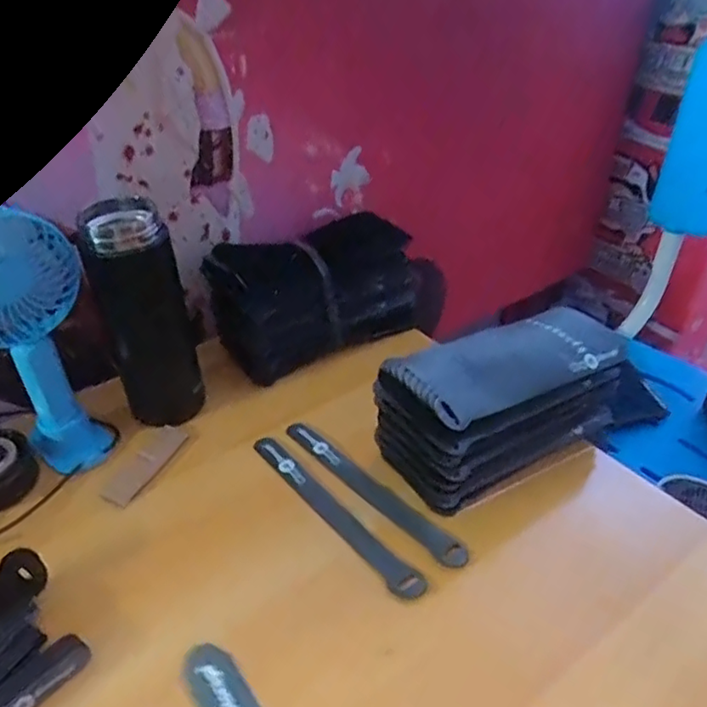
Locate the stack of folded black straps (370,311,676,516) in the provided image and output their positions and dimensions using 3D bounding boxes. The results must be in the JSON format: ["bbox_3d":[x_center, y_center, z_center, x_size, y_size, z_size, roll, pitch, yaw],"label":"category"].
[{"bbox_3d":[0.126,0.033,0.499,0.215,0.103,0.090,-23,43,-26],"label":"stack of folded black straps"}]

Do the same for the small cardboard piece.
[{"bbox_3d":[-0.177,0.091,0.525,0.032,0.004,0.089,13,40,17],"label":"small cardboard piece"}]

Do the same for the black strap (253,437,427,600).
[{"bbox_3d":[-0.019,0.118,0.480,0.021,0.008,0.196,-27,44,-30],"label":"black strap"}]

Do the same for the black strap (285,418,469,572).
[{"bbox_3d":[0.010,0.106,0.496,0.021,0.005,0.196,-35,45,-28],"label":"black strap"}]

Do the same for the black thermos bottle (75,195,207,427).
[{"bbox_3d":[-0.181,-0.034,0.542,0.075,0.181,0.069,-20,42,-23],"label":"black thermos bottle"}]

